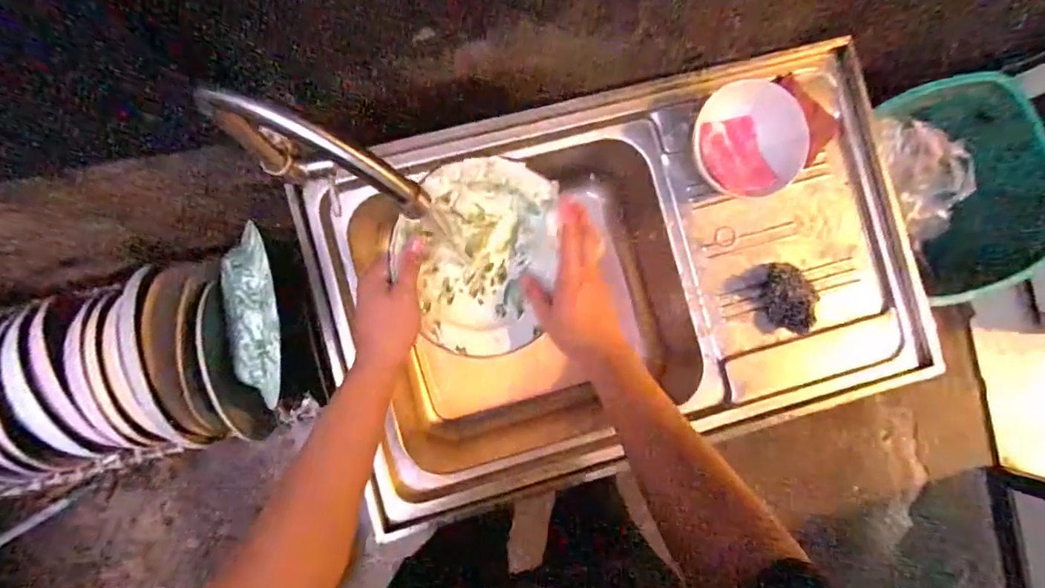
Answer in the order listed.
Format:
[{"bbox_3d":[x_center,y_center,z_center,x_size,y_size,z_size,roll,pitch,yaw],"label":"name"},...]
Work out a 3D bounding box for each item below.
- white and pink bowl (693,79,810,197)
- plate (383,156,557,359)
[{"bbox_3d":[0.299,-0.202,0.697,0.127,0.056,0.150,-37,91,-5],"label":"white and pink bowl"},{"bbox_3d":[-0.049,-0.038,0.591,0.185,0.042,0.208,-15,105,-25],"label":"plate"}]

